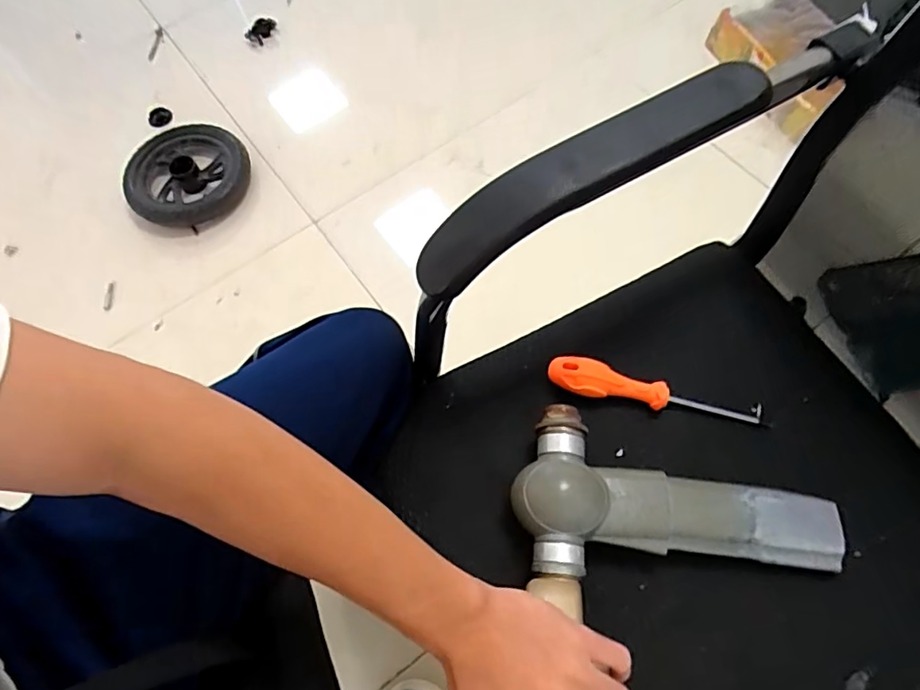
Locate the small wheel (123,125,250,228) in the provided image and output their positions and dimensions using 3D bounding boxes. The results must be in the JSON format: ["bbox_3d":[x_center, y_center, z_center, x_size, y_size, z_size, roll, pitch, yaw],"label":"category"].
[{"bbox_3d":[-0.595,-0.372,1.216,0.251,0.071,0.249,-1,66,2],"label":"small wheel"}]

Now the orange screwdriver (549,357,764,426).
[{"bbox_3d":[0.176,0.045,0.500,0.188,0.031,0.033,14,68,8],"label":"orange screwdriver"}]

